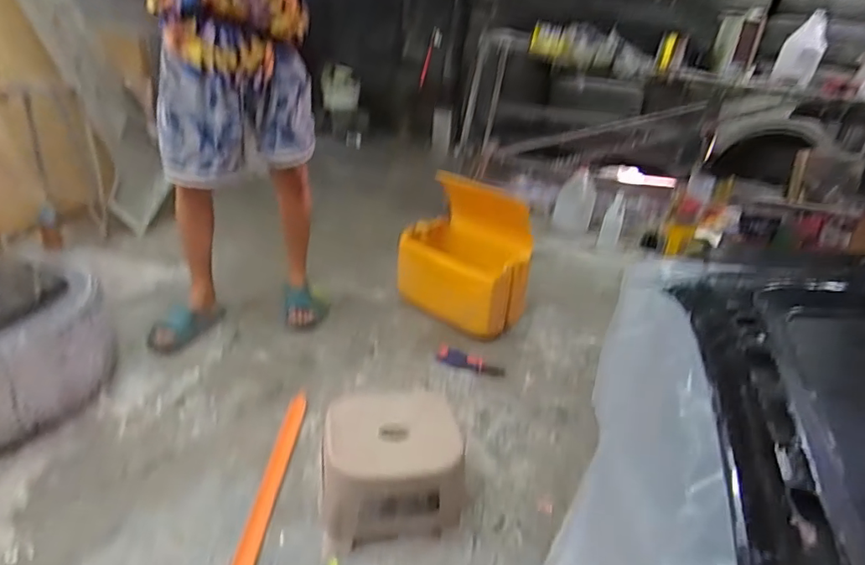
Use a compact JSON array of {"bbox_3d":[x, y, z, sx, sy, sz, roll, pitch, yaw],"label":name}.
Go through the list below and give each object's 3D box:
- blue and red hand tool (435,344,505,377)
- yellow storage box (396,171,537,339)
[{"bbox_3d":[0.107,0.226,1.504,0.199,0.029,0.053,16,31,20],"label":"blue and red hand tool"},{"bbox_3d":[0.079,-0.099,1.687,0.261,0.413,0.432,-21,39,-40],"label":"yellow storage box"}]

